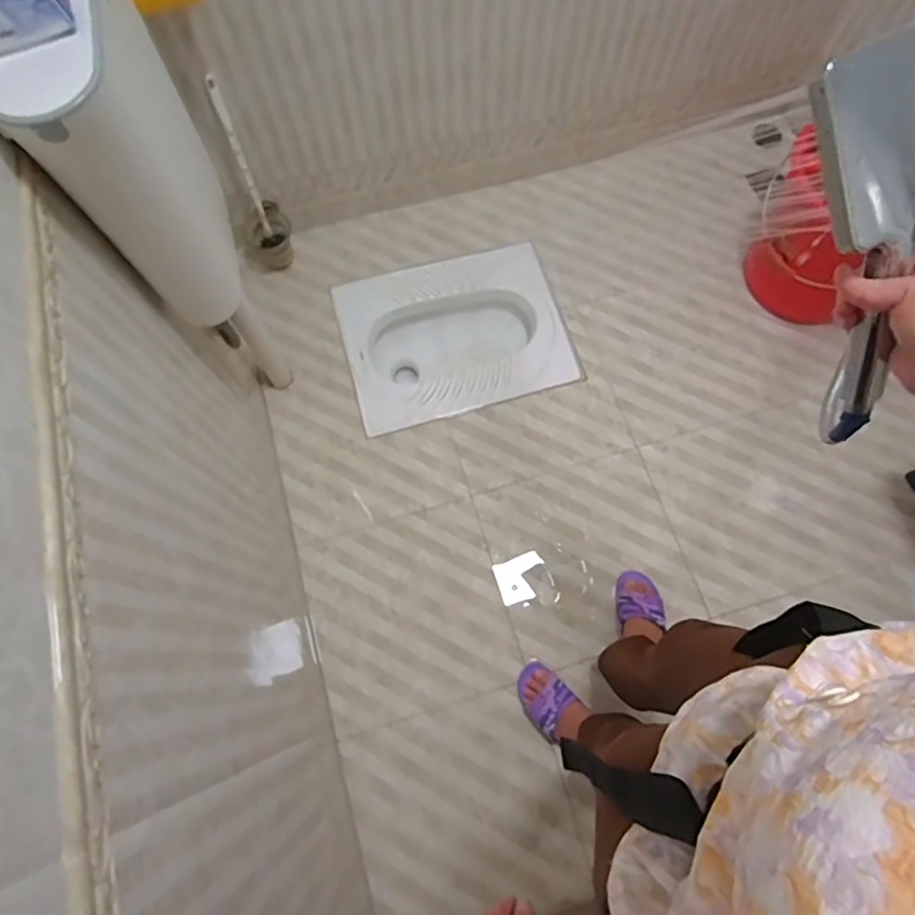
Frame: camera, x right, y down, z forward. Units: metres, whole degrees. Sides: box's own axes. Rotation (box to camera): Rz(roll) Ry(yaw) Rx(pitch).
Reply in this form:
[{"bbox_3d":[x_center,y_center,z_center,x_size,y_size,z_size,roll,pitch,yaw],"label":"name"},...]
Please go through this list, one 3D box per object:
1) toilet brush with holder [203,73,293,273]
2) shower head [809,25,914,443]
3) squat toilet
[{"bbox_3d":[-0.487,-0.620,1.349,0.100,0.455,0.130,-8,71,-1],"label":"toilet brush with holder"},{"bbox_3d":[0.312,-0.133,0.452,0.091,0.315,0.062,-30,36,-8],"label":"shower head"},{"bbox_3d":[-0.005,-0.296,1.585,0.558,0.201,0.428,-18,71,-4],"label":"squat toilet"}]

